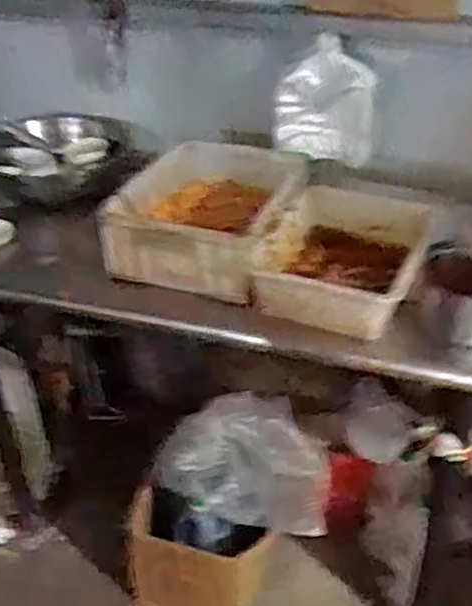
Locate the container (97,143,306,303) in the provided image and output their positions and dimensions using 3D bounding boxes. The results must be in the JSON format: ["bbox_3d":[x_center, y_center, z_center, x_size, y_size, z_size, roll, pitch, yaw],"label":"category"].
[{"bbox_3d":[-0.042,-0.163,1.253,0.280,0.132,0.342,8,35,14],"label":"container"}]

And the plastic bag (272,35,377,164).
[{"bbox_3d":[0.159,-0.362,1.318,0.175,0.213,0.059,6,34,12],"label":"plastic bag"}]

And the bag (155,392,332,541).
[{"bbox_3d":[0.014,0.294,1.364,0.310,0.183,0.176,3,34,7],"label":"bag"}]

